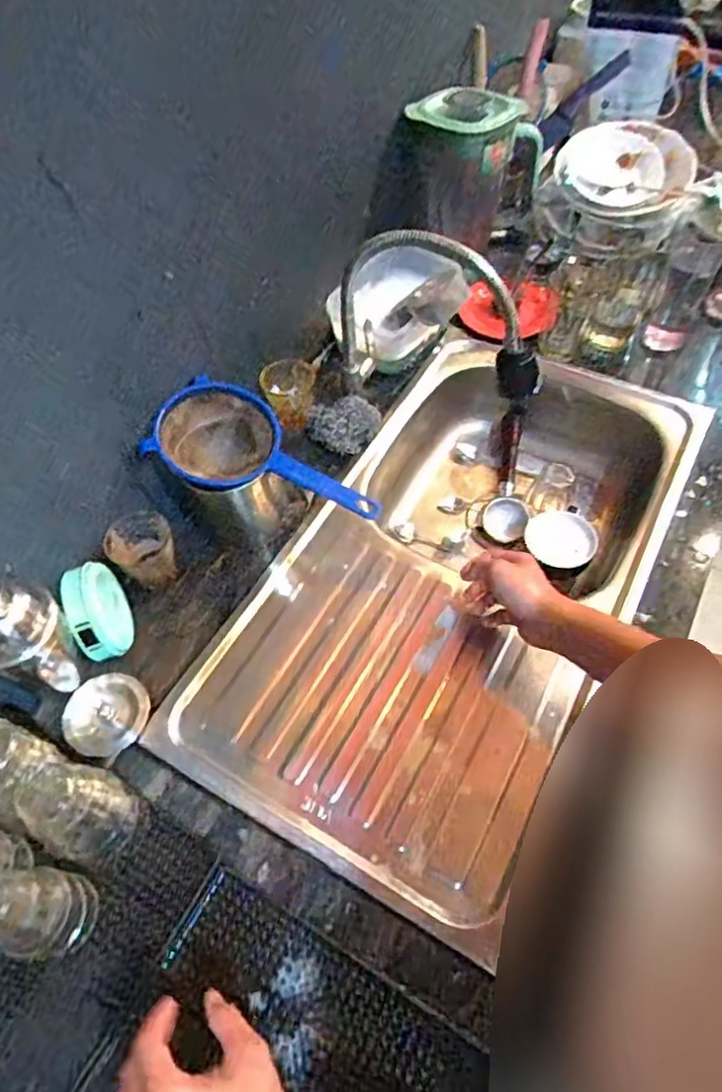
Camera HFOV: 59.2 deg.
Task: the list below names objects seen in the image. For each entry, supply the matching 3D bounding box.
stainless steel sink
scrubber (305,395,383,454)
[{"bbox_3d":[0.128,0.046,0.832,0.408,0.157,0.751,25,61,18],"label":"stainless steel sink"},{"bbox_3d":[-0.024,-0.164,0.866,0.094,0.040,0.077,9,57,9],"label":"scrubber"}]

